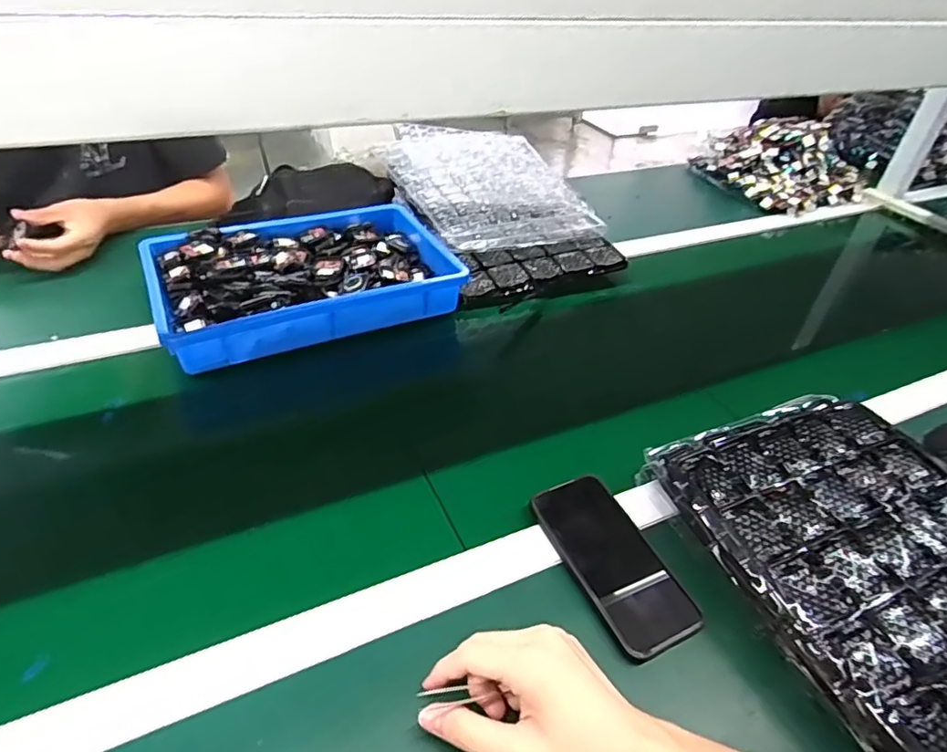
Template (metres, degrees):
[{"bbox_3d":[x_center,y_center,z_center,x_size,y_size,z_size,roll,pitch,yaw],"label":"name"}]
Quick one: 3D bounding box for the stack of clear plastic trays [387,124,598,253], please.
[{"bbox_3d":[0.016,-0.327,0.958,0.286,0.052,0.361,-11,43,-18],"label":"stack of clear plastic trays"}]

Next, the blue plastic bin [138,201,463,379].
[{"bbox_3d":[-0.226,-0.139,0.777,0.371,0.055,0.251,-17,44,-24],"label":"blue plastic bin"}]

